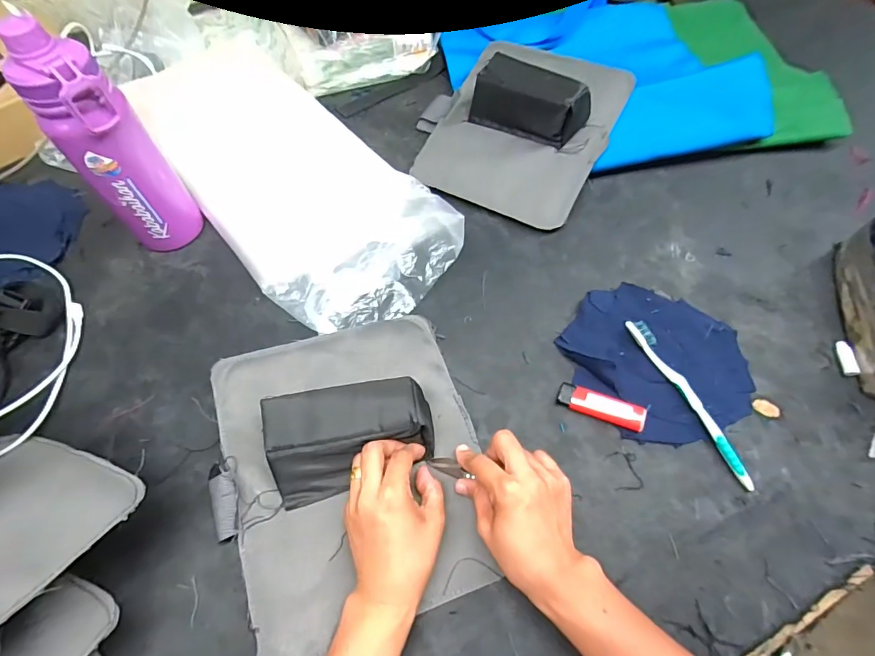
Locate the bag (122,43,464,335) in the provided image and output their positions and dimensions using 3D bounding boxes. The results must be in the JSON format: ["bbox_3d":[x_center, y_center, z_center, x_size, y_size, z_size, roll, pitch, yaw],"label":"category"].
[{"bbox_3d":[-0.205,-0.215,0.581,0.225,0.036,0.550,-37,67,-18],"label":"bag"}]

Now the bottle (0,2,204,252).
[{"bbox_3d":[-0.330,-0.175,0.455,0.067,0.227,0.062,-6,62,-2],"label":"bottle"}]

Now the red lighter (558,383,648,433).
[{"bbox_3d":[0.159,0.076,0.432,0.080,0.015,0.027,18,63,11],"label":"red lighter"}]

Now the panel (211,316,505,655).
[{"bbox_3d":[-0.078,0.111,0.386,0.225,0.054,0.261,-18,63,-9],"label":"panel"}]

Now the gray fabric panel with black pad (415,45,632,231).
[{"bbox_3d":[0.095,-0.277,0.580,0.250,0.088,0.242,25,65,14],"label":"gray fabric panel with black pad"}]

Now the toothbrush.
[{"bbox_3d":[0.240,0.067,0.424,0.016,0.019,0.177,-21,63,-10],"label":"toothbrush"}]

